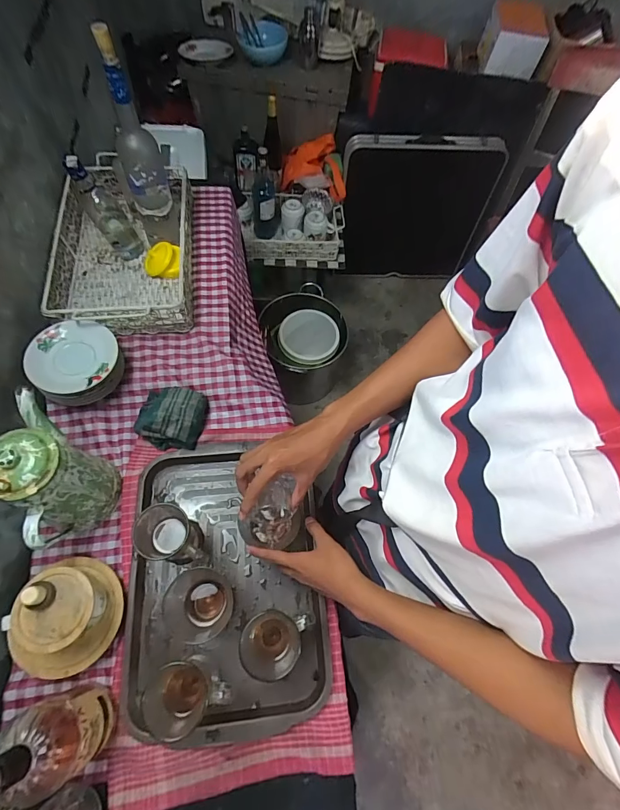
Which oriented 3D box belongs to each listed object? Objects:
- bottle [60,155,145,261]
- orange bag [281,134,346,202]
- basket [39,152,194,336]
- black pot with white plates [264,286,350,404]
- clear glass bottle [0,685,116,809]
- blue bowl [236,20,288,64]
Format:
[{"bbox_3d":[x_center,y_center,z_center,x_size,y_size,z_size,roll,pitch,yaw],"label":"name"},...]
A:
[{"bbox_3d":[-0.415,-0.399,0.768,0.070,0.209,0.071,-30,70,-17],"label":"bottle"},{"bbox_3d":[0.015,-0.920,1.481,0.244,0.121,0.230,3,64,-3],"label":"orange bag"},{"bbox_3d":[-0.389,-0.336,0.816,0.258,0.110,0.415,-4,65,-6],"label":"basket"},{"bbox_3d":[-0.019,-0.228,1.504,0.279,0.293,0.337,-15,66,-8],"label":"black pot with white plates"},{"bbox_3d":[-0.309,0.400,0.456,0.079,0.208,0.082,2,64,-4],"label":"clear glass bottle"},{"bbox_3d":[-0.155,-1.227,1.291,0.139,0.077,0.143,14,64,2],"label":"blue bowl"}]

